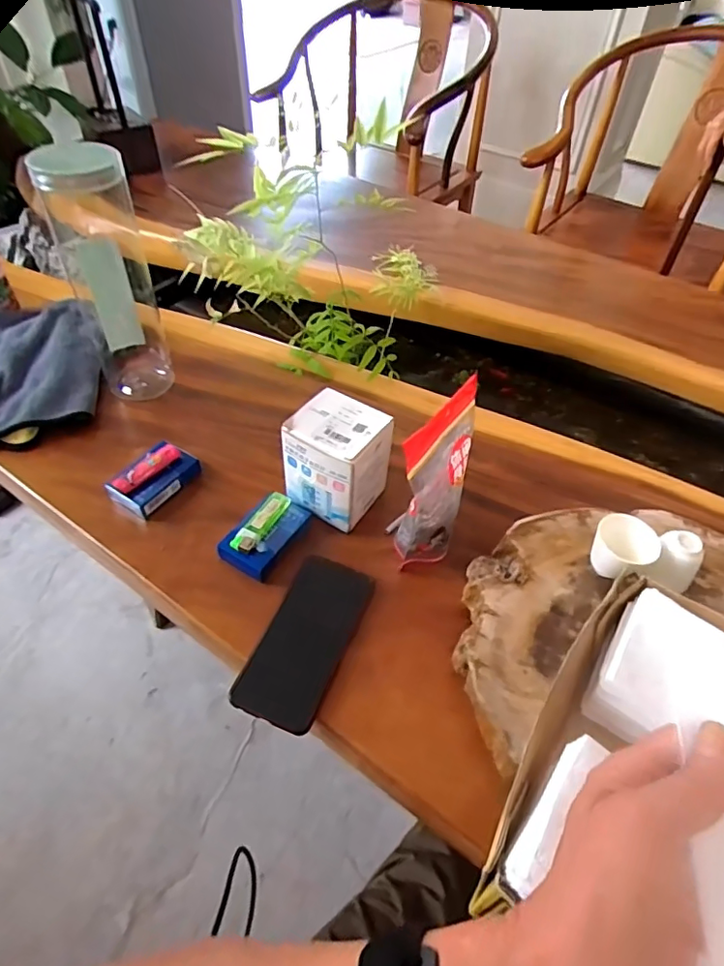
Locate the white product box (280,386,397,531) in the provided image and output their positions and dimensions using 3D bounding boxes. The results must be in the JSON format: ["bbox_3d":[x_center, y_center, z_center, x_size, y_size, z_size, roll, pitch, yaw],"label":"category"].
[{"bbox_3d":[-0.023,-0.023,0.589,0.095,0.115,0.093,26,53,19],"label":"white product box"}]

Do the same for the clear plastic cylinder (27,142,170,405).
[{"bbox_3d":[-0.306,-0.252,0.668,0.090,0.282,0.108,-12,51,-13],"label":"clear plastic cylinder"}]

